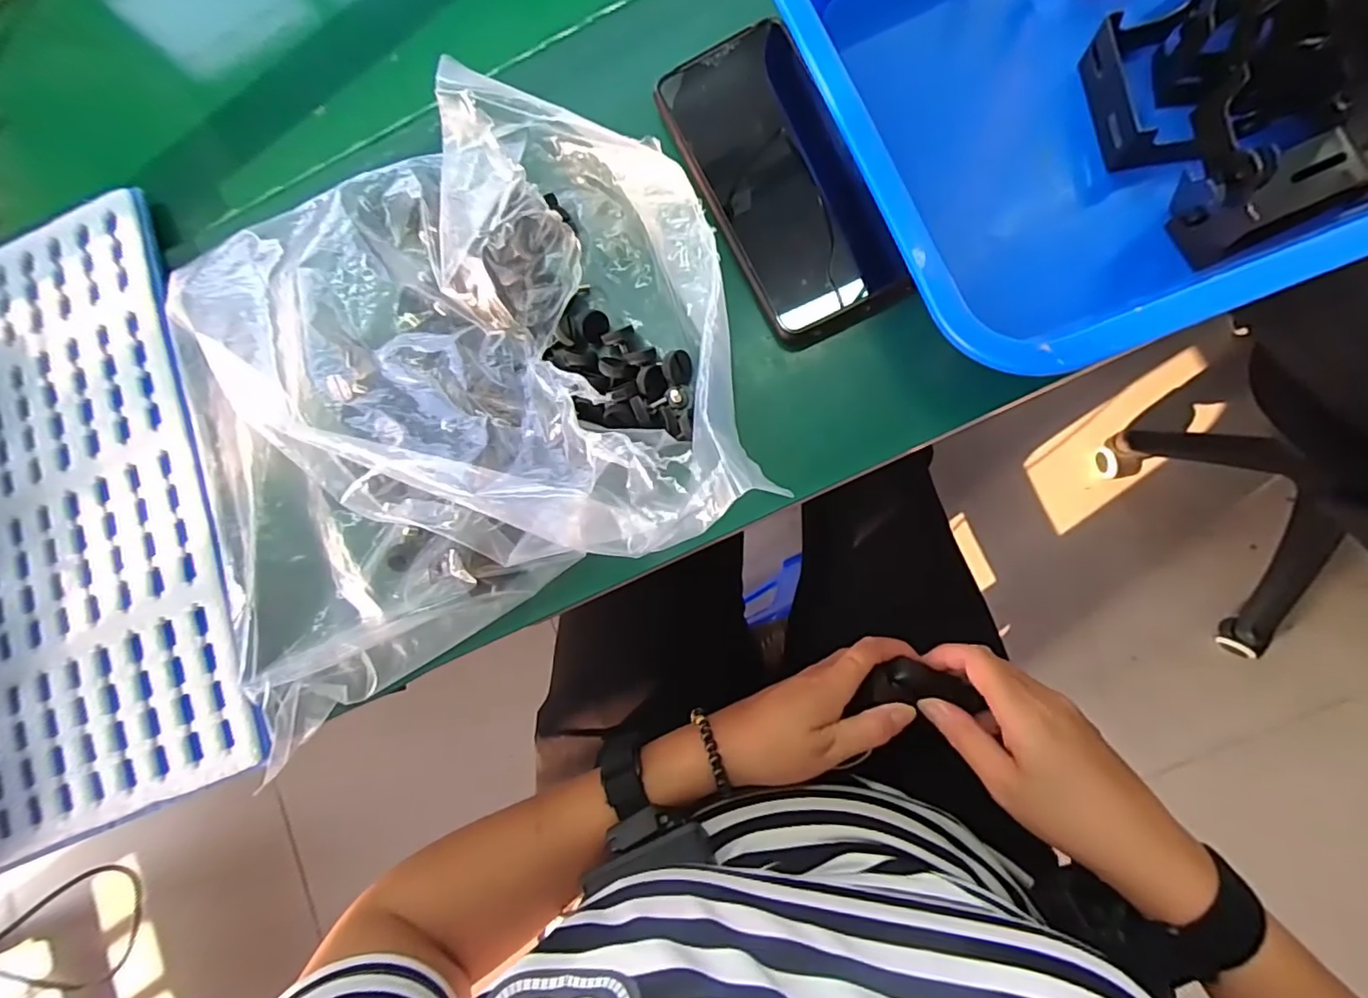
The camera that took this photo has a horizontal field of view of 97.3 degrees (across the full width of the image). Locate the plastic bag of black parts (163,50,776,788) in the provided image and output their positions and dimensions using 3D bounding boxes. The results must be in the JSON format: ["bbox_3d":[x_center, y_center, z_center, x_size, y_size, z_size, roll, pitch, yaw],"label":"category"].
[{"bbox_3d":[-0.116,-0.051,0.276,0.283,0.090,0.260,-19,82,5],"label":"plastic bag of black parts"}]

